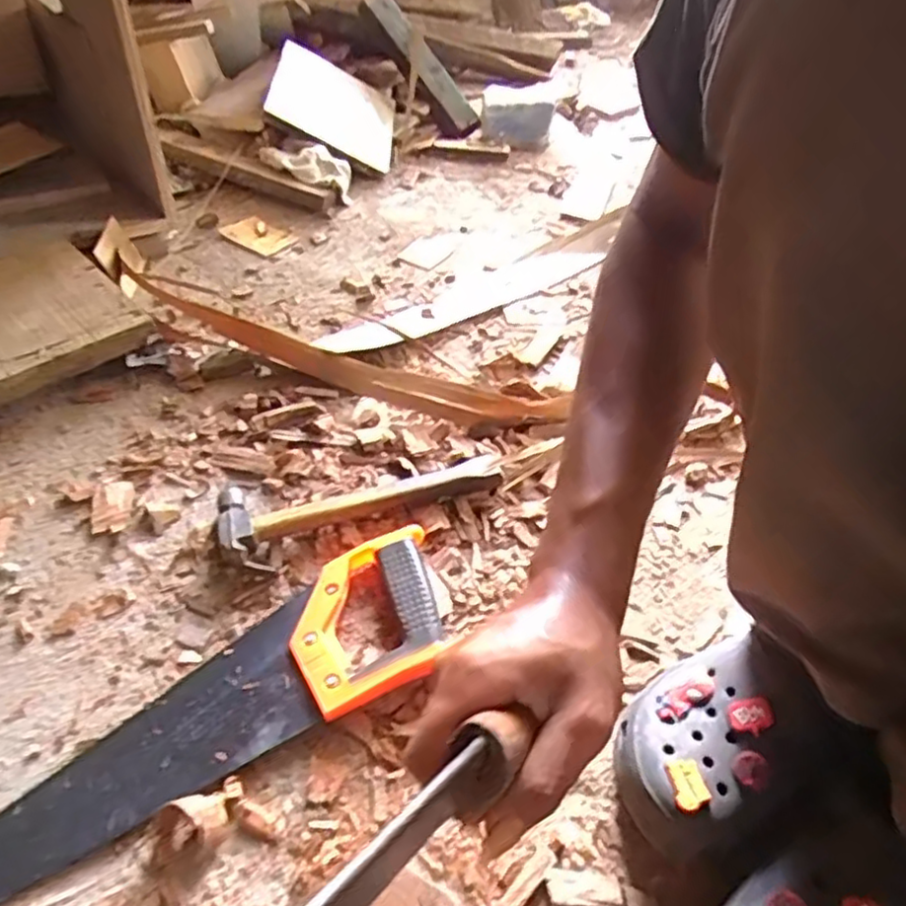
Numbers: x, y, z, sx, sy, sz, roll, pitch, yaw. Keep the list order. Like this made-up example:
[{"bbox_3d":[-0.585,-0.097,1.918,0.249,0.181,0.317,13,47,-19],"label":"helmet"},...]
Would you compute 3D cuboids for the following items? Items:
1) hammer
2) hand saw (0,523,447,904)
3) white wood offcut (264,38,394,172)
[{"bbox_3d":[-0.086,0.030,0.610,0.240,0.026,0.088,-18,49,-23],"label":"hammer"},{"bbox_3d":[-0.187,0.178,0.448,0.413,0.031,0.111,-23,51,-26],"label":"hand saw"},{"bbox_3d":[-0.199,-0.585,1.149,0.027,0.129,0.306,10,10,31],"label":"white wood offcut"}]

